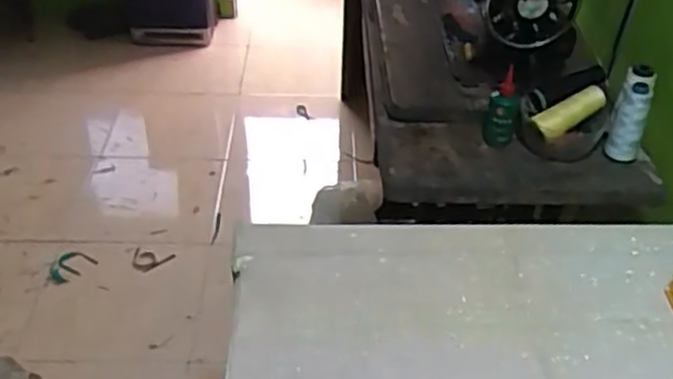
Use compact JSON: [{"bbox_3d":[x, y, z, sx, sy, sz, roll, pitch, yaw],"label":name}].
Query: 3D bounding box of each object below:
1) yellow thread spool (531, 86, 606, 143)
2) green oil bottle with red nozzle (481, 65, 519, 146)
[{"bbox_3d":[0.329,-0.108,1.010,0.111,0.038,0.032,-30,44,-5],"label":"yellow thread spool"},{"bbox_3d":[0.238,-0.113,1.020,0.044,0.120,0.034,12,39,12],"label":"green oil bottle with red nozzle"}]

